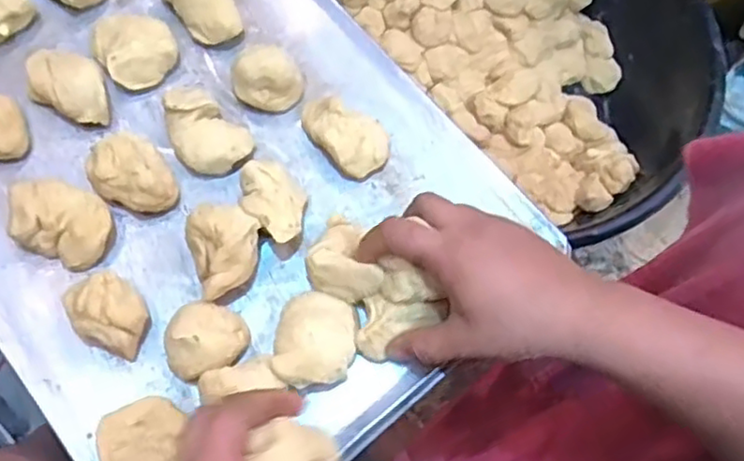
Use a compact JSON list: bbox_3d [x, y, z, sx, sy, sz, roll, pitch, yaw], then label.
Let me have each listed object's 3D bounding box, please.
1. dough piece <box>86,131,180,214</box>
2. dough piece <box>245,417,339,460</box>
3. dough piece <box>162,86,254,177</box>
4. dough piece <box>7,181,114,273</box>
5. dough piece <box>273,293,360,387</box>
[{"bbox_3d":[-0.161,-0.038,0.450,0.047,0.029,0.060,-38,73,-15],"label":"dough piece"},{"bbox_3d":[-0.041,0.111,0.334,0.038,0.022,0.032,-34,73,-14],"label":"dough piece"},{"bbox_3d":[-0.114,-0.071,0.465,0.050,0.027,0.059,-21,70,-9],"label":"dough piece"},{"bbox_3d":[-0.202,-0.006,0.433,0.059,0.030,0.046,23,69,8],"label":"dough piece"},{"bbox_3d":[-0.035,0.068,0.417,0.049,0.029,0.058,0,68,-1],"label":"dough piece"}]

